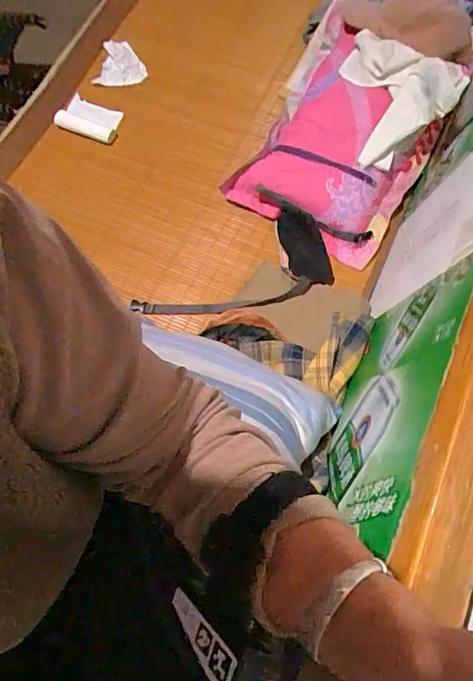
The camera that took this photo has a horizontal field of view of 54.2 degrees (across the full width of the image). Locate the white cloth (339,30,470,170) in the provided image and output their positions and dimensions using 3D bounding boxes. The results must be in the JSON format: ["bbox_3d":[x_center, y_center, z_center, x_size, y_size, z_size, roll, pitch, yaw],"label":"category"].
[{"bbox_3d":[0.305,-0.509,0.940,0.231,0.101,0.308,39,78,13],"label":"white cloth"}]

